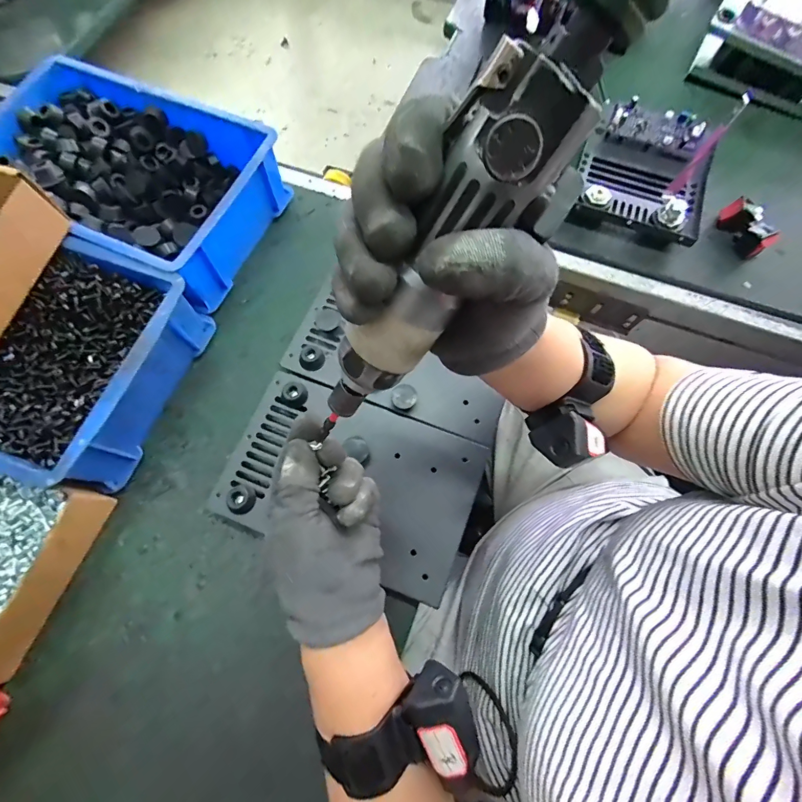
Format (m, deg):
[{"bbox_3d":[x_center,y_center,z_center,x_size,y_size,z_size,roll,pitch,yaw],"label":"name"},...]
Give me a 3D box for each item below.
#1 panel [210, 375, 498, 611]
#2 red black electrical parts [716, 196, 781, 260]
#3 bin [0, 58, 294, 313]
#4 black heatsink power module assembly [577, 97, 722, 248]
[{"bbox_3d":[-0.046,0.072,0.375,0.225,0.025,0.149,20,73,6],"label":"panel"},{"bbox_3d":[0.401,-0.201,0.457,0.024,0.036,0.065,-18,73,-6],"label":"red black electrical parts"},{"bbox_3d":[-0.309,-0.256,0.452,0.319,0.073,0.198,25,73,8],"label":"bin"},{"bbox_3d":[0.297,-0.281,0.486,0.149,0.040,0.182,21,73,6],"label":"black heatsink power module assembly"}]

